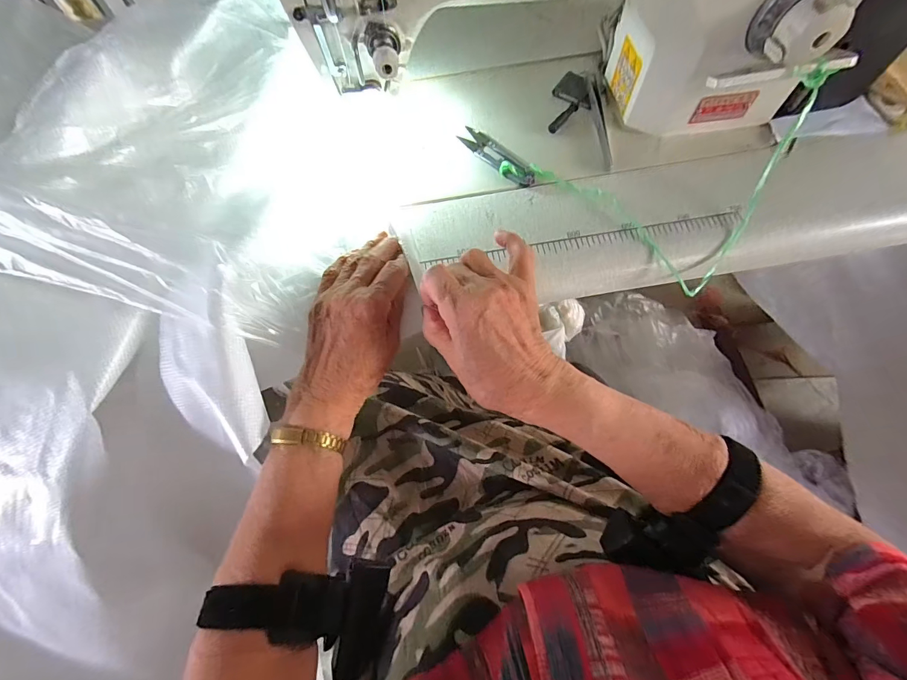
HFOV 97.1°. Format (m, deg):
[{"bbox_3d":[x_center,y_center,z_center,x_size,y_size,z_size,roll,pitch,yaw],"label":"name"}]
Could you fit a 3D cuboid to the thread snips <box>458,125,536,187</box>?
[{"bbox_3d":[0.043,-0.181,0.392,0.024,0.011,0.094,-39,70,-14],"label":"thread snips"}]

